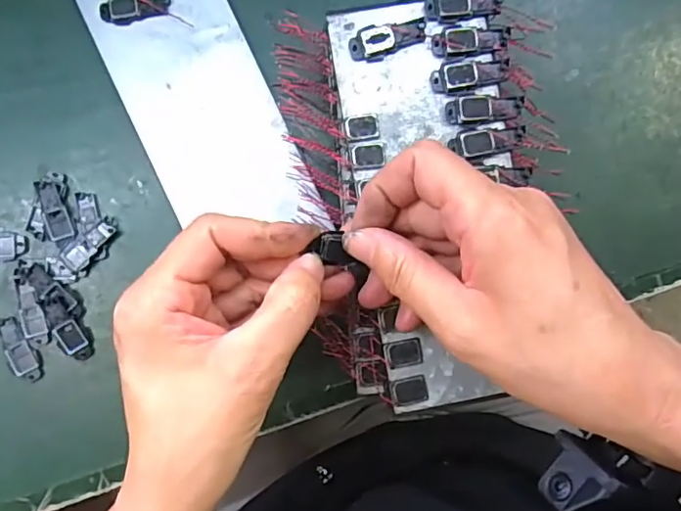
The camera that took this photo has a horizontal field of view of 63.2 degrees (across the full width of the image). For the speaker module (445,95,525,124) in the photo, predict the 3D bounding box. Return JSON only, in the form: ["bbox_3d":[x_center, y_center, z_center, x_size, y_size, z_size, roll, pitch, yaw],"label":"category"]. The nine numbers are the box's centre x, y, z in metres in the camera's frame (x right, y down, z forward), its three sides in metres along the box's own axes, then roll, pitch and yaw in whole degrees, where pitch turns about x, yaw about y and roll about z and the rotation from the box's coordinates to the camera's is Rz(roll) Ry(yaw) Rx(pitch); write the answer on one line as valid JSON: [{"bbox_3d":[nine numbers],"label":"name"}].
[{"bbox_3d":[0.073,-0.074,0.279,0.040,0.006,0.014,-7,88,-3],"label":"speaker module"}]

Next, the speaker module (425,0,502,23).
[{"bbox_3d":[0.063,-0.127,0.280,0.039,0.004,0.016,-1,87,-3],"label":"speaker module"}]

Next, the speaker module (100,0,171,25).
[{"bbox_3d":[-0.119,-0.144,0.323,0.039,0.005,0.015,-6,89,-3],"label":"speaker module"}]

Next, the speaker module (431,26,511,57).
[{"bbox_3d":[0.066,-0.108,0.280,0.040,0.005,0.015,-4,87,-3],"label":"speaker module"}]

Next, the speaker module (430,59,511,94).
[{"bbox_3d":[0.066,-0.091,0.279,0.040,0.005,0.014,-9,88,-3],"label":"speaker module"}]

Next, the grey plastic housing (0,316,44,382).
[{"bbox_3d":[-0.184,0.054,0.316,0.014,0.004,0.039,-26,90,-3],"label":"grey plastic housing"}]

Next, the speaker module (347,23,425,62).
[{"bbox_3d":[0.024,-0.109,0.279,0.039,0.005,0.015,-10,88,-3],"label":"speaker module"}]

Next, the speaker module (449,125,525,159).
[{"bbox_3d":[0.074,-0.057,0.278,0.038,0.004,0.014,-11,88,-3],"label":"speaker module"}]

